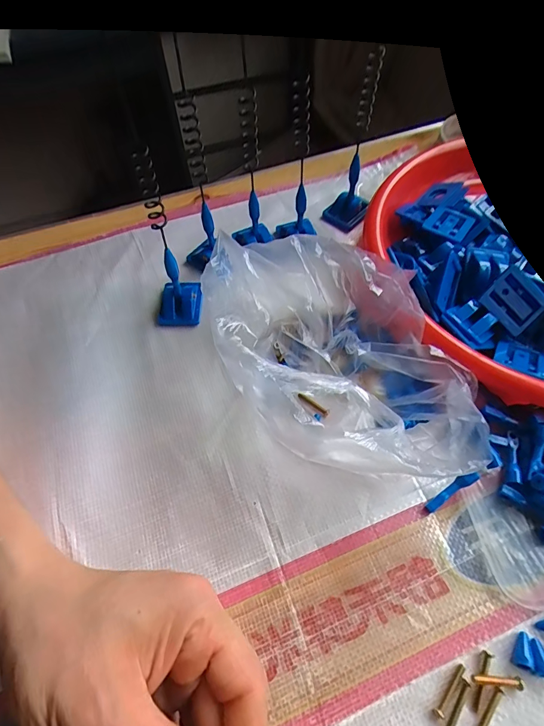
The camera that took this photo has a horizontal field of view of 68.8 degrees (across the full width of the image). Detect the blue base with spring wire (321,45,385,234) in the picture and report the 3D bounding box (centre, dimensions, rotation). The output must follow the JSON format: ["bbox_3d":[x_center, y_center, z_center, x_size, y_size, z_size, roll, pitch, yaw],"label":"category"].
[{"bbox_3d":[0.071,-0.184,0.347,0.039,0.133,0.036,13,59,10],"label":"blue base with spring wire"}]

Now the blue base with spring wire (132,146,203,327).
[{"bbox_3d":[-0.081,-0.083,0.289,0.038,0.126,0.043,-13,58,-6],"label":"blue base with spring wire"}]

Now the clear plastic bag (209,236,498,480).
[{"bbox_3d":[0.037,-0.011,0.273,0.134,0.072,0.208,-19,59,-9],"label":"clear plastic bag"}]

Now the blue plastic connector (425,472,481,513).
[{"bbox_3d":[0.112,0.080,0.249,0.038,0.006,0.007,-38,62,4],"label":"blue plastic connector"}]

